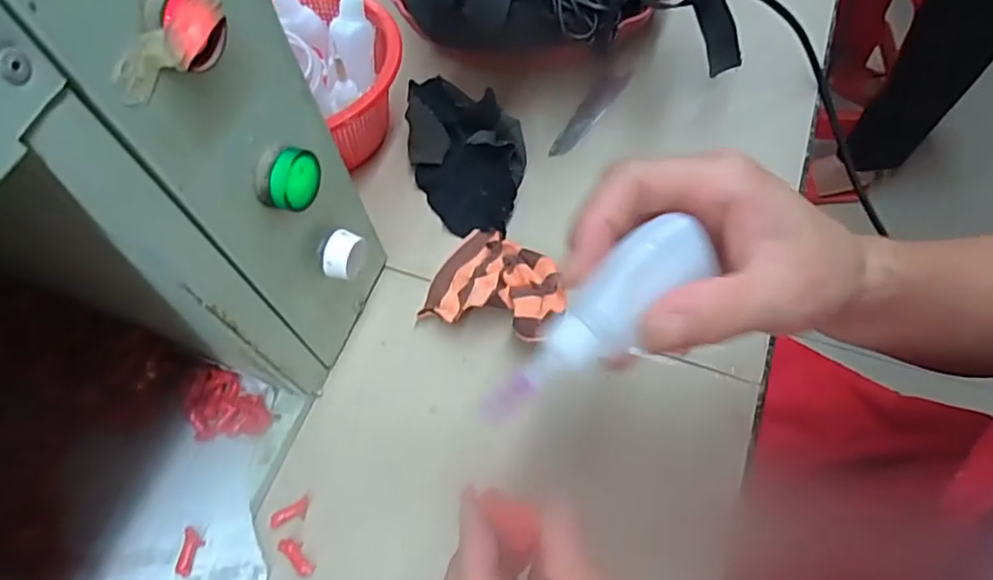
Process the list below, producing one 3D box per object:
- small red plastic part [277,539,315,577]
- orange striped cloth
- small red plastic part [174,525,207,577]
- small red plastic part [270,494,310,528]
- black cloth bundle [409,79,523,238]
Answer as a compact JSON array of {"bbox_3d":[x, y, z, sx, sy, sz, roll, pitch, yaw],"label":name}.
[{"bbox_3d":[-0.106,0.141,0.324,0.024,0.004,0.010,36,69,20],"label":"small red plastic part"},{"bbox_3d":[0.001,-0.005,0.385,0.084,0.023,0.069,19,64,13],"label":"orange striped cloth"},{"bbox_3d":[-0.159,0.136,0.317,0.010,0.006,0.023,0,62,4],"label":"small red plastic part"},{"bbox_3d":[-0.114,0.123,0.336,0.023,0.004,0.011,-31,64,-13],"label":"small red plastic part"},{"bbox_3d":[-0.023,-0.094,0.428,0.080,0.024,0.109,2,83,13],"label":"black cloth bundle"}]

